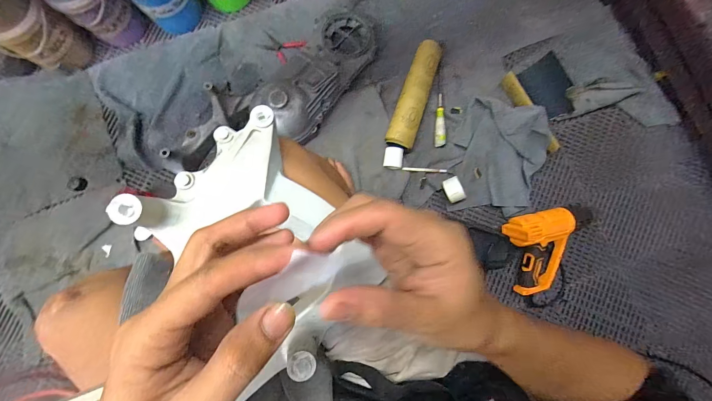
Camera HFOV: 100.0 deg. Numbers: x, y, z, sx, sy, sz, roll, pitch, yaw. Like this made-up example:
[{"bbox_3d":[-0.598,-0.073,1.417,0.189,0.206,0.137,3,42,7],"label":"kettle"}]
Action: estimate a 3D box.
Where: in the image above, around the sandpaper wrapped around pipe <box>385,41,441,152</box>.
[{"bbox_3d":[0.157,-0.282,0.792,0.076,0.067,0.297,19,84,3],"label":"sandpaper wrapped around pipe"}]

